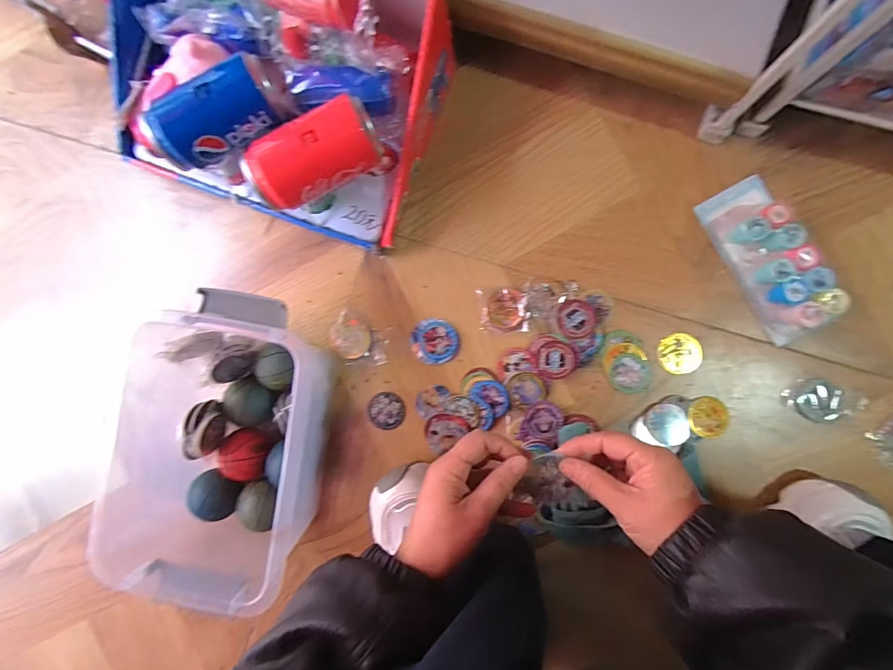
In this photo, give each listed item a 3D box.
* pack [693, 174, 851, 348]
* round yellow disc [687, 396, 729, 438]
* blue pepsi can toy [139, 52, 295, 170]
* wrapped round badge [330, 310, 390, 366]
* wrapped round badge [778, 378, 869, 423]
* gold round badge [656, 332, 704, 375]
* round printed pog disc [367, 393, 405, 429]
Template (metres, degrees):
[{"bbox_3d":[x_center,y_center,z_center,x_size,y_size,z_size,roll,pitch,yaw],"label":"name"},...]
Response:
[{"bbox_3d":[0.357,-0.083,0.462,0.076,0.040,0.182,-28,87,5],"label":"pack"},{"bbox_3d":[0.297,0.093,0.485,0.044,0.004,0.048,0,90,6],"label":"round yellow disc"},{"bbox_3d":[-0.216,-0.208,0.402,0.127,0.055,0.060,-28,87,4],"label":"blue pepsi can toy"},{"bbox_3d":[-0.106,0.006,0.520,0.070,0.018,0.058,12,91,6],"label":"wrapped round badge"},{"bbox_3d":[0.416,0.072,0.469,0.086,0.011,0.046,1,90,6],"label":"wrapped round badge"},{"bbox_3d":[0.266,0.021,0.486,0.048,0.004,0.046,0,90,6],"label":"gold round badge"},{"bbox_3d":[-0.072,0.092,0.516,0.043,0.004,0.044,0,90,6],"label":"round printed pog disc"}]

